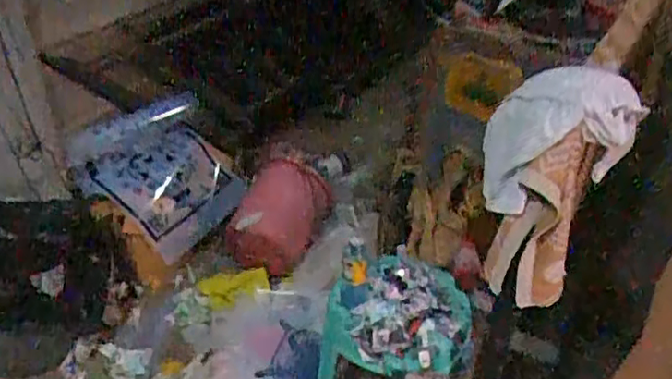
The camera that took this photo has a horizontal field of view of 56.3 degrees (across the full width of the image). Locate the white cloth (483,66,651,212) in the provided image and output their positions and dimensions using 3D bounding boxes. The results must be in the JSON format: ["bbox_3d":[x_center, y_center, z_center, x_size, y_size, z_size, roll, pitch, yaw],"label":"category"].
[{"bbox_3d":[0.356,-0.074,1.000,0.215,0.217,0.148,11,37,12],"label":"white cloth"}]

